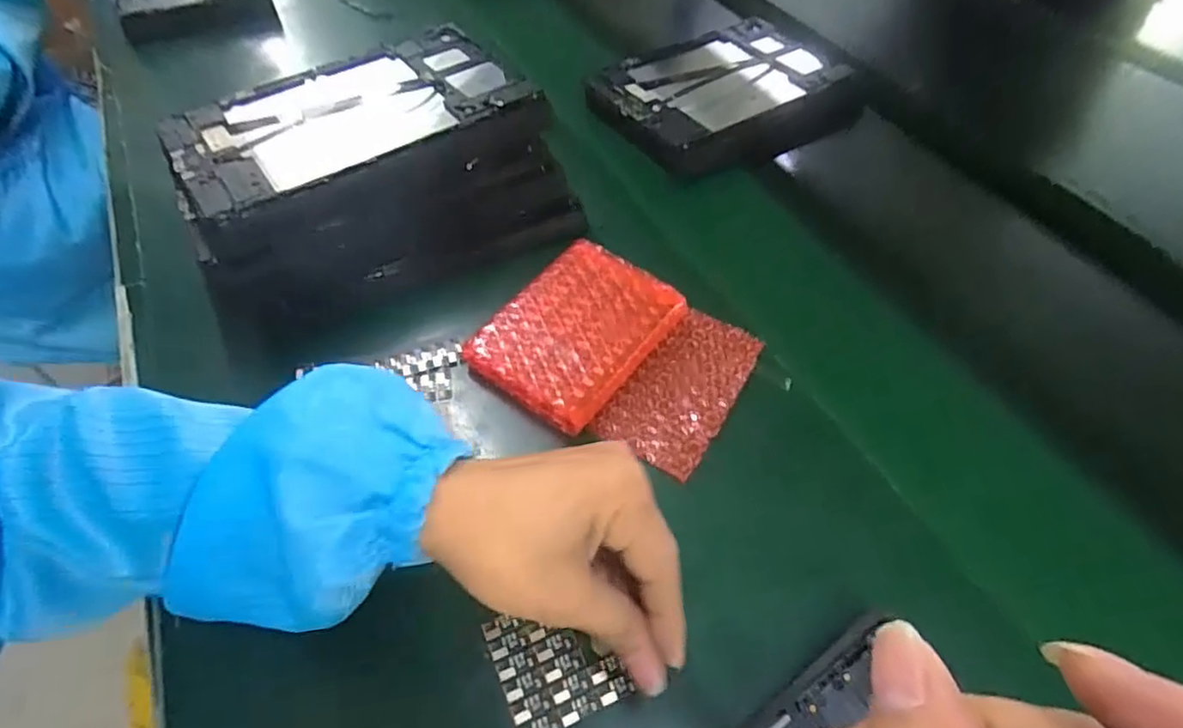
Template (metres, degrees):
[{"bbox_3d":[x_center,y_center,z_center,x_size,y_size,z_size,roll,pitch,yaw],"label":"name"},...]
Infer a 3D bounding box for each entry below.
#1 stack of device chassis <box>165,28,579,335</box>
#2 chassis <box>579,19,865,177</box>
[{"bbox_3d":[-0.160,-0.149,0.467,0.258,0.097,0.178,-22,57,-13],"label":"stack of device chassis"},{"bbox_3d":[0.135,-0.270,0.617,0.246,0.041,0.190,-27,58,-21],"label":"chassis"}]

